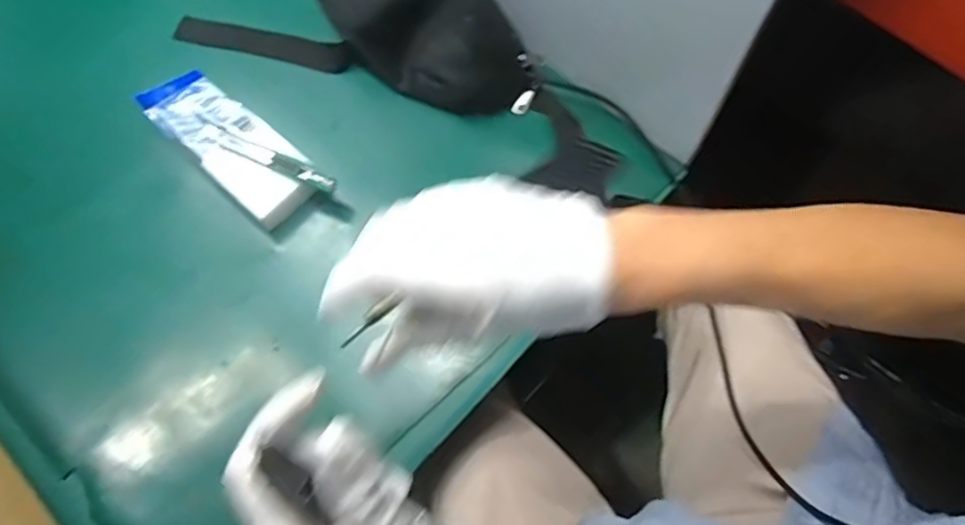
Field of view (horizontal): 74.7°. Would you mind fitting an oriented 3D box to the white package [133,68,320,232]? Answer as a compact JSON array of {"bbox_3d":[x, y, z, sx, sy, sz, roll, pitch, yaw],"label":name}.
[{"bbox_3d":[-0.254,-0.123,0.623,0.212,0.025,0.072,40,75,16],"label":"white package"}]

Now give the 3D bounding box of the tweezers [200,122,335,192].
[{"bbox_3d":[-0.200,-0.100,0.597,0.149,0.015,0.017,26,72,12],"label":"tweezers"}]

